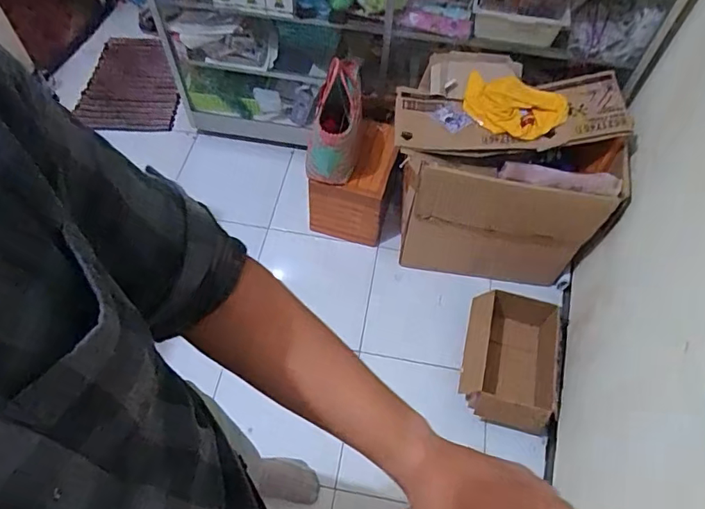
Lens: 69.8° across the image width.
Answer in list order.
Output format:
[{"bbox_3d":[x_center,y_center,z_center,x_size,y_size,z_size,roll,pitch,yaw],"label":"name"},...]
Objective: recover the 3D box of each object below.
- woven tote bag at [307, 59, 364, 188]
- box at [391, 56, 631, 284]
[{"bbox_3d":[-0.050,-0.405,1.519,0.146,0.320,0.362,7,58,2],"label":"woven tote bag"},{"bbox_3d":[0.438,-0.242,1.589,0.646,0.531,0.411,12,58,5],"label":"box"}]

